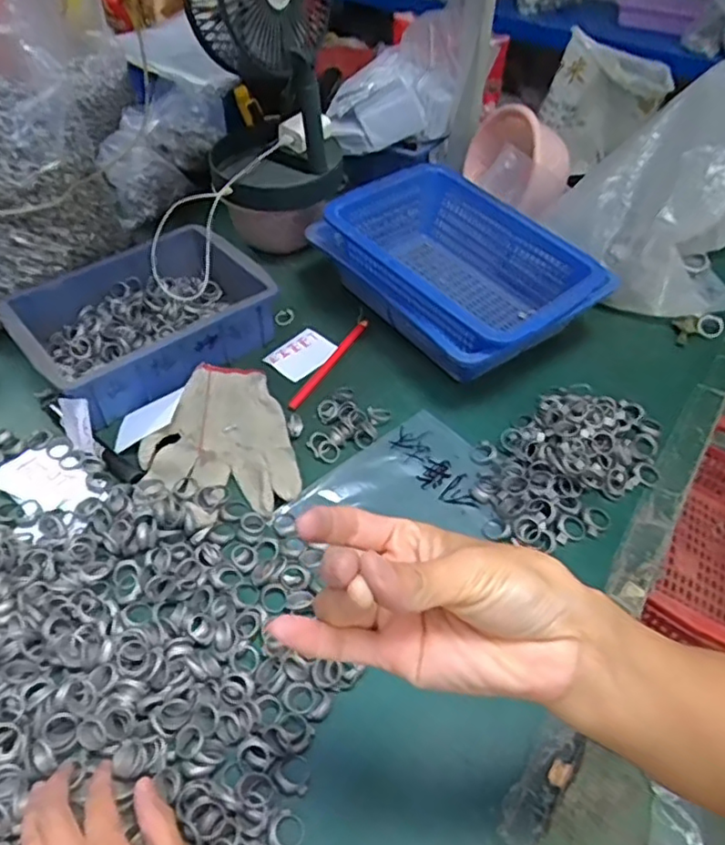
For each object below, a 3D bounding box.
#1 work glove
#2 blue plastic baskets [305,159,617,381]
[{"bbox_3d":[-0.140,0.013,0.603,0.133,0.024,0.187,-13,50,-12],"label":"work glove"},{"bbox_3d":[0.101,-0.170,0.700,0.201,0.110,0.304,-28,54,-25],"label":"blue plastic baskets"}]

